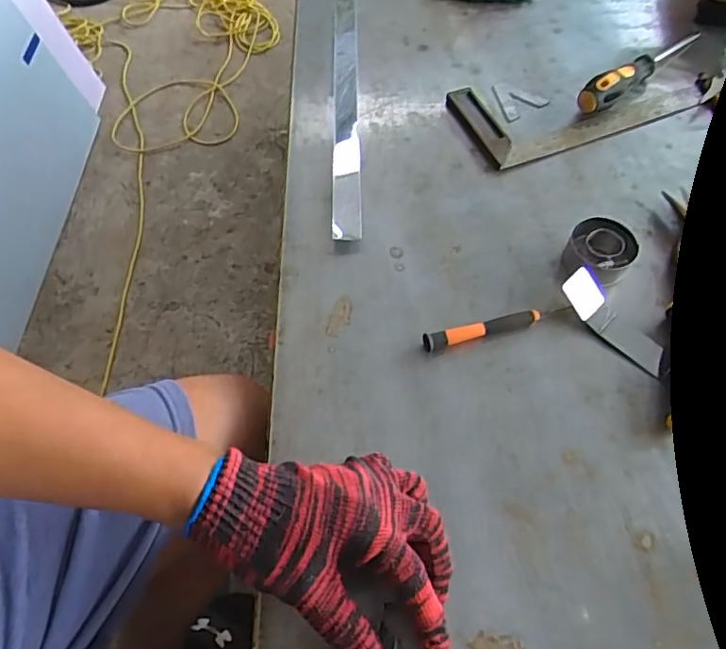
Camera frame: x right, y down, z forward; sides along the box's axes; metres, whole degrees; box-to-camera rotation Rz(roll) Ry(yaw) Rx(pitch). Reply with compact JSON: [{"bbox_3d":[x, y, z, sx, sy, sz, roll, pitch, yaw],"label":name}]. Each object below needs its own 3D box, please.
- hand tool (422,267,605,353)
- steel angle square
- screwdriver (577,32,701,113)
[{"bbox_3d":[0.123,-0.006,0.462,0.151,0.029,0.029,-18,61,-10],"label":"hand tool"},{"bbox_3d":[0.224,-0.235,0.613,0.246,0.011,0.111,-20,61,-11],"label":"steel angle square"},{"bbox_3d":[0.301,-0.279,0.625,0.212,0.037,0.025,-39,66,-20],"label":"screwdriver"}]

